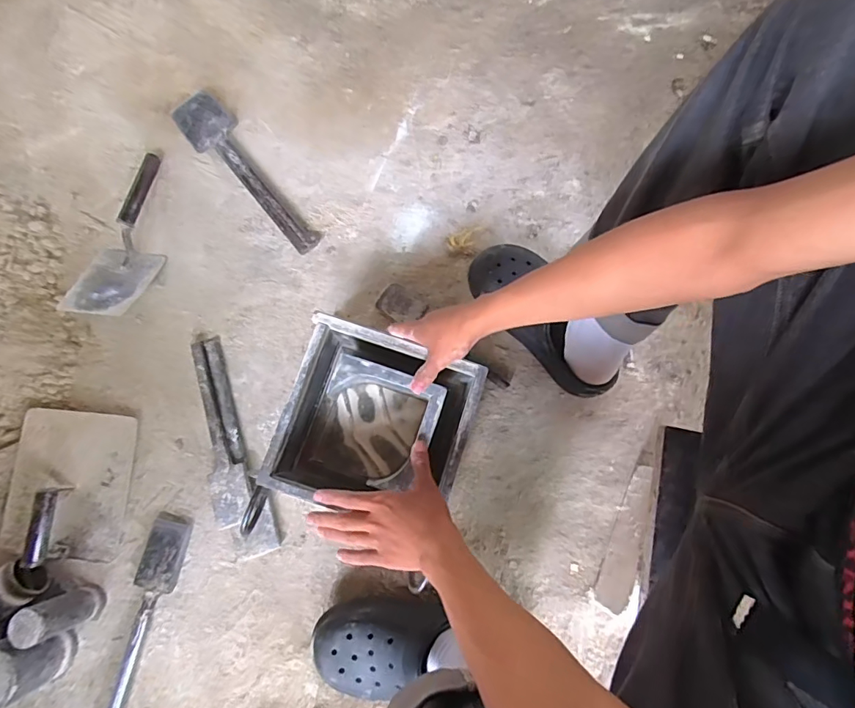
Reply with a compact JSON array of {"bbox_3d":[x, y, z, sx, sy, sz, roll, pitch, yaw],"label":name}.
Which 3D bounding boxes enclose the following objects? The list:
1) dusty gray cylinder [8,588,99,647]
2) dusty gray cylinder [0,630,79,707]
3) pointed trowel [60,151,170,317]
[{"bbox_3d":[-0.479,0.340,0.625,0.053,0.107,0.045,-19,76,-6],"label":"dusty gray cylinder"},{"bbox_3d":[-0.522,0.398,0.611,0.079,0.106,0.073,0,79,-1],"label":"dusty gray cylinder"},{"bbox_3d":[-0.468,-0.184,0.750,0.105,0.054,0.277,18,79,2],"label":"pointed trowel"}]

